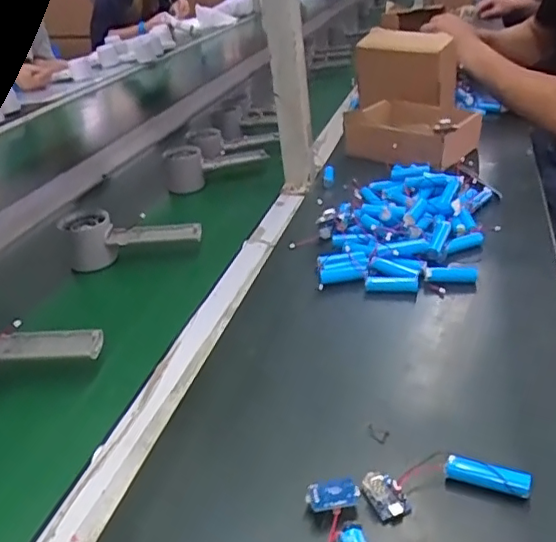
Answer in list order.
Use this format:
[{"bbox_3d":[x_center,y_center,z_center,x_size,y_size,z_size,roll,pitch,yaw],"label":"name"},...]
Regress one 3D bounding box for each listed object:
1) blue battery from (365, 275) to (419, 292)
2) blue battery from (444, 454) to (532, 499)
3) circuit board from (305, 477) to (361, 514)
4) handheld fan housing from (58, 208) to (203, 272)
[{"bbox_3d":[0.115,0.012,0.570,0.052,0.017,0.018,-2,32,4],"label":"blue battery"},{"bbox_3d":[0.136,0.132,0.369,0.052,0.014,0.010,9,34,20],"label":"blue battery"},{"bbox_3d":[0.035,0.140,0.356,0.033,0.005,0.020,-6,42,-3],"label":"circuit board"},{"bbox_3d":[-0.169,-0.044,0.665,0.155,0.052,0.043,-7,32,-3],"label":"handheld fan housing"}]

